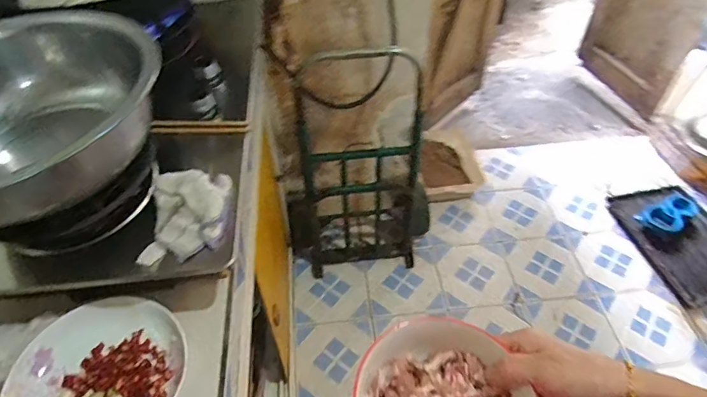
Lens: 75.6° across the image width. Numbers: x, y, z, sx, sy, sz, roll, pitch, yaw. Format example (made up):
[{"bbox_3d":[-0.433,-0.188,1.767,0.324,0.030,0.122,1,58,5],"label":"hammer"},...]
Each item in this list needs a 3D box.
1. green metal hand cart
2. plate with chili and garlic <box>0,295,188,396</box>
[{"bbox_3d":[-0.012,-0.089,1.399,0.427,0.749,0.242,-3,49,-1],"label":"green metal hand cart"},{"bbox_3d":[-0.305,0.214,0.545,0.189,0.029,0.199,-1,49,1],"label":"plate with chili and garlic"}]

